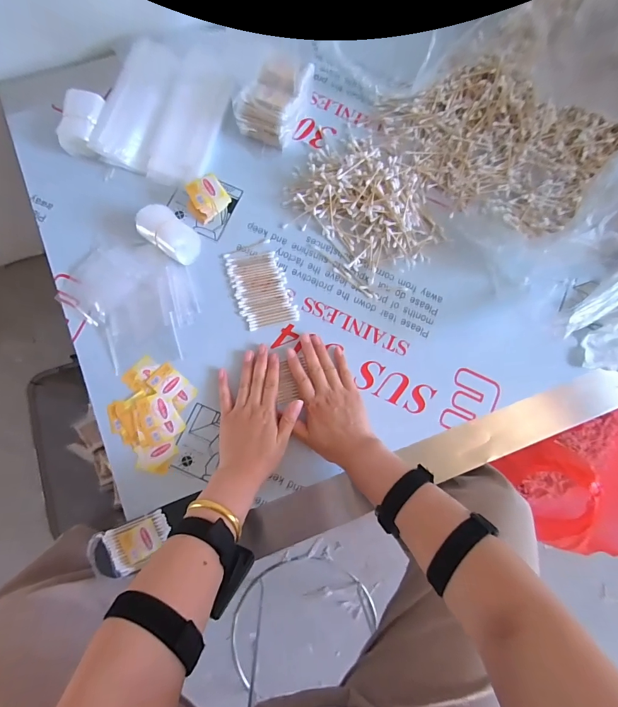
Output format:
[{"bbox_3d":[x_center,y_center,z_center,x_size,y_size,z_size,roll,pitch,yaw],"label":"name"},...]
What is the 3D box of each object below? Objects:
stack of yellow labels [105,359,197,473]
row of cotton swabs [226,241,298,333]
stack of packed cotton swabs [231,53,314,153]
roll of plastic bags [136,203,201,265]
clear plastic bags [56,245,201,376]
[{"bbox_3d":[-0.216,0.082,0.480,0.099,0.008,0.139,15,82,0],"label":"stack of yellow labels"},{"bbox_3d":[-0.070,-0.098,0.516,0.077,0.004,0.125,-20,83,-5],"label":"row of cotton swabs"},{"bbox_3d":[-0.054,-0.370,0.515,0.088,0.078,0.097,20,82,0],"label":"stack of packed cotton swabs"},{"bbox_3d":[-0.195,-0.167,0.501,0.084,0.037,0.052,37,82,3],"label":"roll of plastic bags"},{"bbox_3d":[-0.249,-0.069,0.496,0.173,0.016,0.175,-14,83,-4],"label":"clear plastic bags"}]

